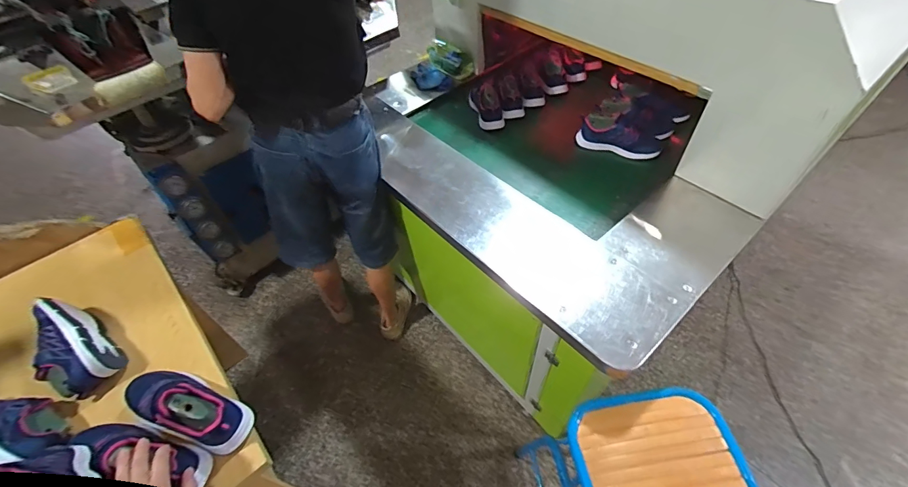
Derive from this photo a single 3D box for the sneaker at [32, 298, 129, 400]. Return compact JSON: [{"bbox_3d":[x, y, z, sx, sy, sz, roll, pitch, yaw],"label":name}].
[{"bbox_3d":[-0.734,0.193,0.766,0.185,0.083,0.109,30,58,25],"label":"sneaker"}]

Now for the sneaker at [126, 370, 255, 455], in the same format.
[{"bbox_3d":[-0.460,0.265,0.679,0.233,0.093,0.088,13,52,14],"label":"sneaker"}]

